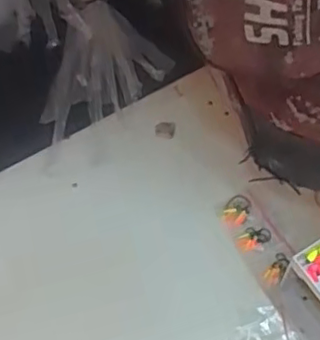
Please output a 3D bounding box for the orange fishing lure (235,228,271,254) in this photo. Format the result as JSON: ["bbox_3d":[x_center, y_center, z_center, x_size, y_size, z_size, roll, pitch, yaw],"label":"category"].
[{"bbox_3d":[0.108,0.078,0.722,0.043,0.004,0.024,-26,65,-14],"label":"orange fishing lure"}]

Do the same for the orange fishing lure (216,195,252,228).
[{"bbox_3d":[0.090,0.048,0.740,0.042,0.004,0.030,-40,69,-20],"label":"orange fishing lure"}]

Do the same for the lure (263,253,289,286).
[{"bbox_3d":[0.131,0.111,0.702,0.018,0.005,0.040,32,66,16],"label":"lure"}]

